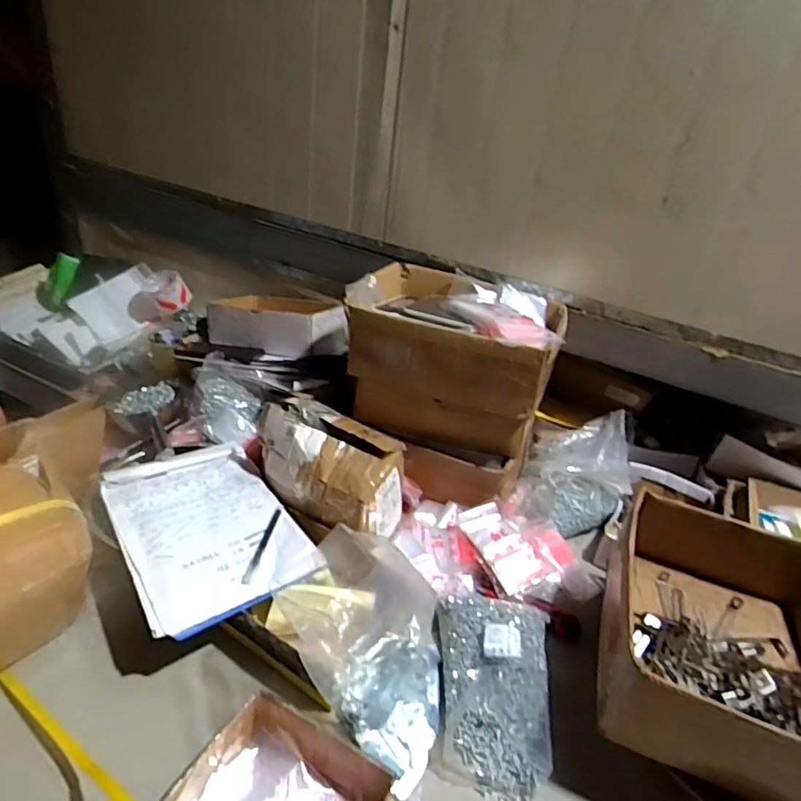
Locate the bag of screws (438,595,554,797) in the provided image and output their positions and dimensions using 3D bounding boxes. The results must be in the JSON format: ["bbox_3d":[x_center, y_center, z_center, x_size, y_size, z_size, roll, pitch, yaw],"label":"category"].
[{"bbox_3d":[0.123,0.340,0.689,0.143,0.079,0.224,8,31,1],"label":"bag of screws"}]

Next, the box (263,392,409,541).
[{"bbox_3d":[-0.106,0.098,0.867,0.220,0.141,0.152,24,35,25],"label":"box"}]

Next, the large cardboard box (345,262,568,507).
[{"bbox_3d":[0.088,-0.056,0.977,0.326,0.264,0.245,16,32,14],"label":"large cardboard box"}]

